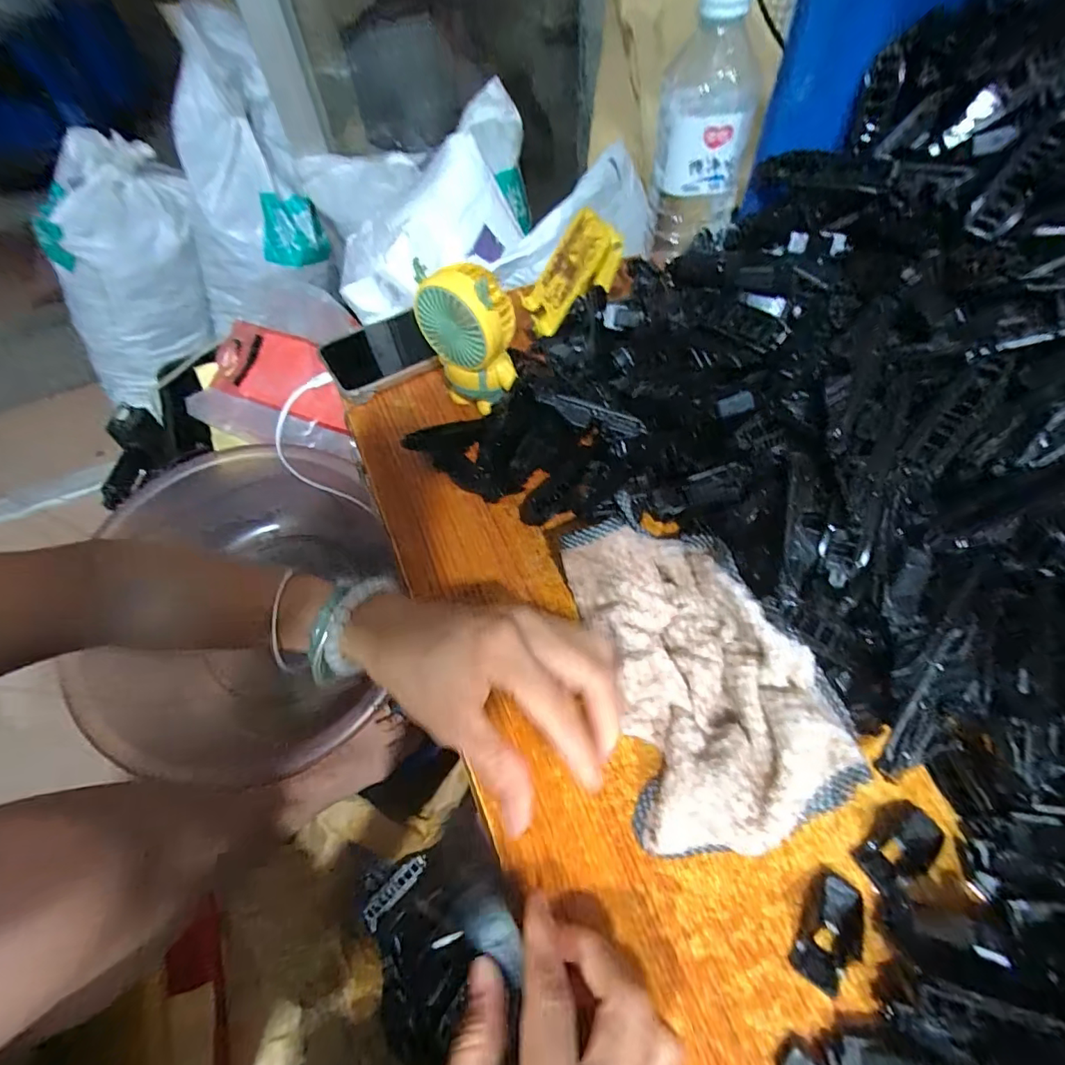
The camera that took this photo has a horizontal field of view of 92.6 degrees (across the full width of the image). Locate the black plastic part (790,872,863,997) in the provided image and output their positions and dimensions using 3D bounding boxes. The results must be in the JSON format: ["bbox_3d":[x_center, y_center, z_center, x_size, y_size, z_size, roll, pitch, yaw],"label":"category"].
[{"bbox_3d":[0.127,0.170,0.216,0.022,0.005,0.041,28,62,21],"label":"black plastic part"}]

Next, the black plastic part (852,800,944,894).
[{"bbox_3d":[0.167,0.143,0.232,0.042,0.005,0.023,-37,61,-20],"label":"black plastic part"}]

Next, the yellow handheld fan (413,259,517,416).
[{"bbox_3d":[-0.046,-0.140,0.369,0.060,0.103,0.032,29,62,22],"label":"yellow handheld fan"}]

